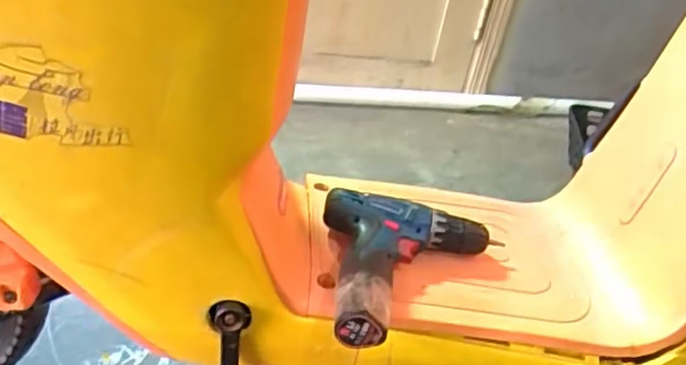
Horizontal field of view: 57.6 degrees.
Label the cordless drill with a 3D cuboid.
[{"bbox_3d":[0.070,0.092,0.629,0.179,0.069,0.175,7,38,-3],"label":"cordless drill"}]

